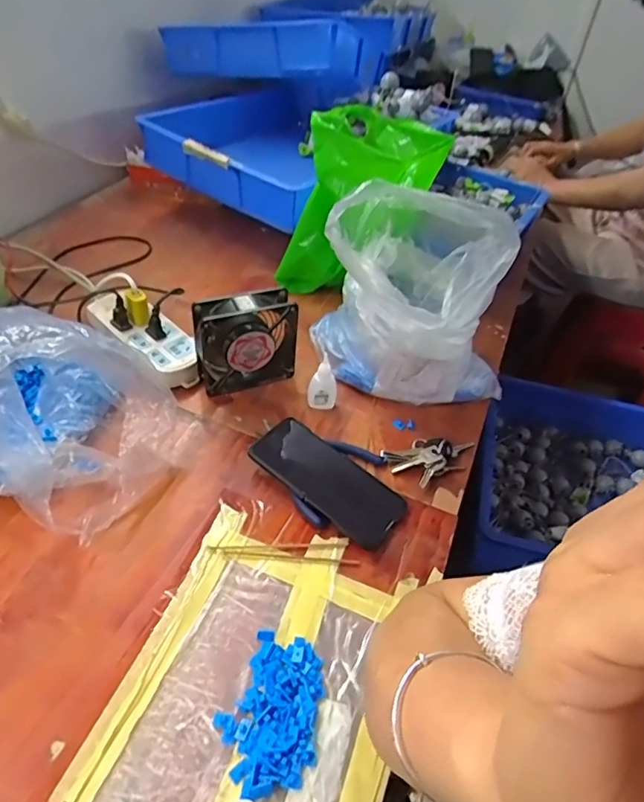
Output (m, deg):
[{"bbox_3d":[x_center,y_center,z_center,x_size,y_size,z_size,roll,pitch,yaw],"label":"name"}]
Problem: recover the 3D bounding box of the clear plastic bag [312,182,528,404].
[{"bbox_3d":[0.124,-0.145,0.675,0.233,0.234,0.210,12,44,8],"label":"clear plastic bag"}]

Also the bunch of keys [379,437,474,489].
[{"bbox_3d":[0.134,0.061,0.620,0.115,0.020,0.060,-20,49,-24],"label":"bunch of keys"}]

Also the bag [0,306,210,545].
[{"bbox_3d":[-0.297,-0.019,0.539,0.284,0.181,0.217,20,46,16],"label":"bag"}]

